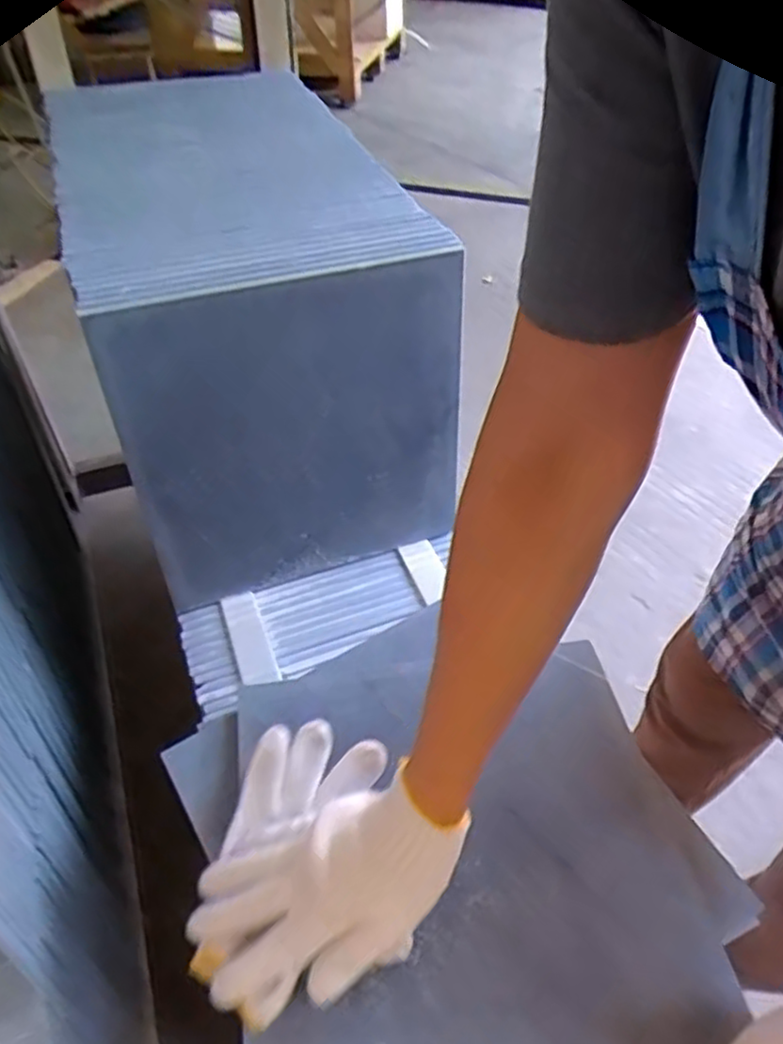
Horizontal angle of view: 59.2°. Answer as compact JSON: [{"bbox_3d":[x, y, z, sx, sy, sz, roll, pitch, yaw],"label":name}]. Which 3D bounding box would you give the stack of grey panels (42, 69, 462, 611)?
[{"bbox_3d":[-0.177,-0.232,0.760,0.294,0.283,0.514,-18,50,-18],"label":"stack of grey panels"}]

